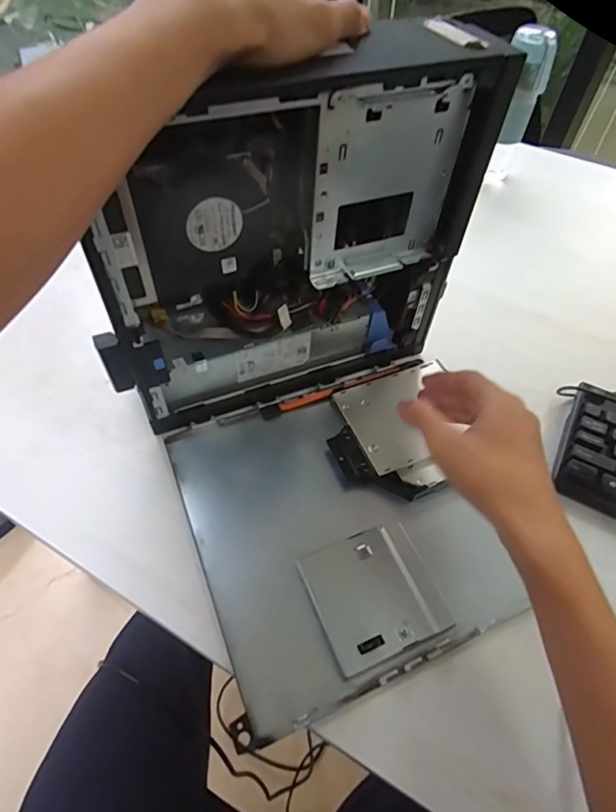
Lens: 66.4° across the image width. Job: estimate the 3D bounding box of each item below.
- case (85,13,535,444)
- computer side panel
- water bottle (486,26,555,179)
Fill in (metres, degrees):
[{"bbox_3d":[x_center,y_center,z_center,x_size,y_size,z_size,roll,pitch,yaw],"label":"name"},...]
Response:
[{"bbox_3d":[-0.017,-0.131,0.410,0.311,0.288,0.089,-15,55,-14],"label":"case"},{"bbox_3d":[0.023,0.099,0.423,0.235,0.023,0.262,-18,55,-16],"label":"computer side panel"},{"bbox_3d":[0.313,-0.458,0.725,0.060,0.187,0.053,-5,53,-7],"label":"water bottle"}]

